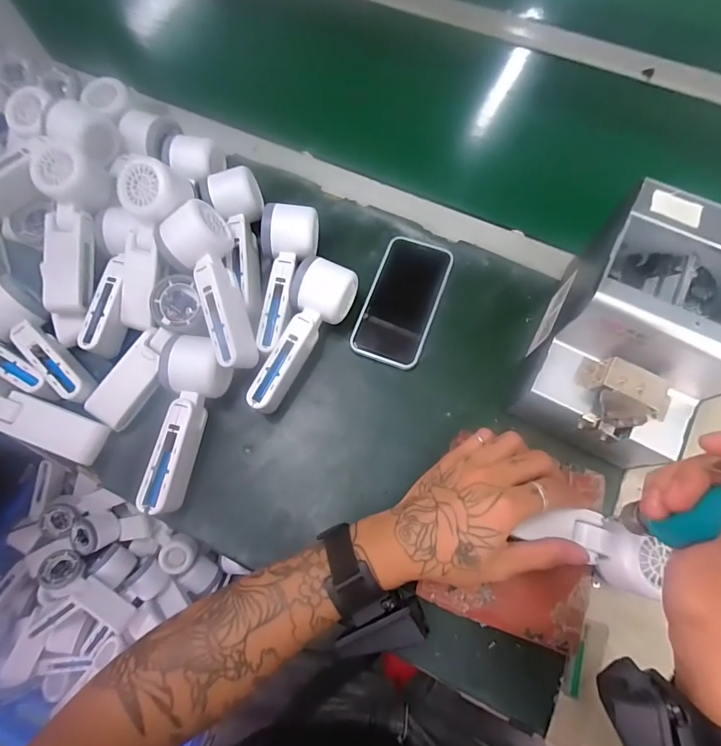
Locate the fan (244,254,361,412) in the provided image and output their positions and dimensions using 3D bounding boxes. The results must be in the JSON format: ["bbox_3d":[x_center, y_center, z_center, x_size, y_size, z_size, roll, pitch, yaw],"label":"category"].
[{"bbox_3d":[-0.063,-0.036,0.423,0.055,0.051,0.161,25,74,10],"label":"fan"}]

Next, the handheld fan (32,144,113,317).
[{"bbox_3d":[-0.299,-0.144,0.431,0.052,0.052,0.167,3,90,4],"label":"handheld fan"}]

